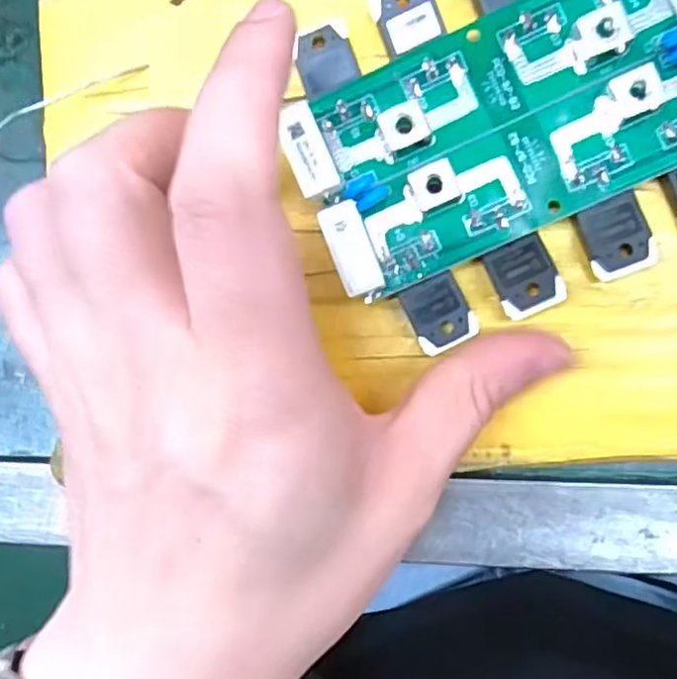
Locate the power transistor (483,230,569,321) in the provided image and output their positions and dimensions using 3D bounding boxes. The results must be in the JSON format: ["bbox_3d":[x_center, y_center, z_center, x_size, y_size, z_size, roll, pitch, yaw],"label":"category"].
[{"bbox_3d":[0.047,-0.016,0.166,0.015,0.004,0.018,-23,89,5],"label":"power transistor"}]

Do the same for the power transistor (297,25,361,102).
[{"bbox_3d":[-0.003,-0.072,0.173,0.015,0.006,0.015,-21,89,5],"label":"power transistor"}]

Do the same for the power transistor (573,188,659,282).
[{"bbox_3d":[0.069,-0.026,0.164,0.015,0.004,0.019,-22,89,5],"label":"power transistor"}]

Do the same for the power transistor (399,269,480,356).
[{"bbox_3d":[0.026,-0.007,0.170,0.015,0.006,0.018,-25,89,5],"label":"power transistor"}]

